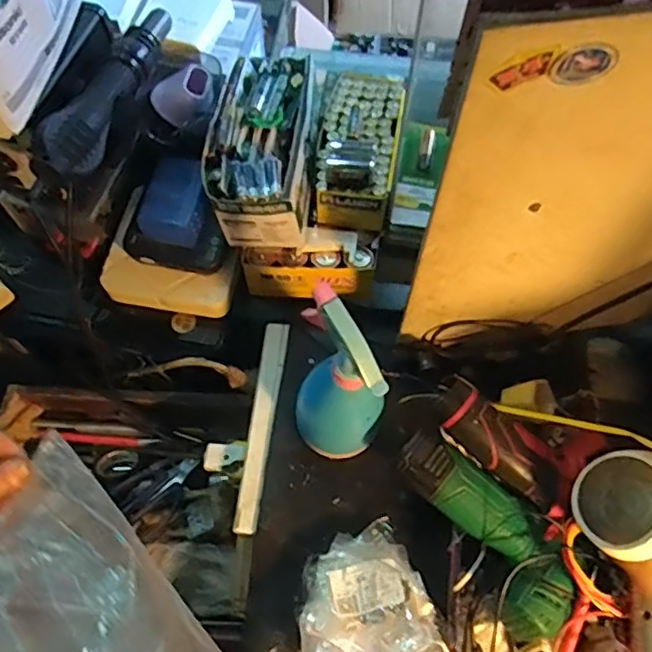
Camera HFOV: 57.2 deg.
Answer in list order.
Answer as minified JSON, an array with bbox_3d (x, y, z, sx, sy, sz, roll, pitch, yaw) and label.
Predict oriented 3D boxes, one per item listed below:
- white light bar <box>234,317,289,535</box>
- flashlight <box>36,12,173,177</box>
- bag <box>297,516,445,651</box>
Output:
[{"bbox_3d":[-0.065,0.095,0.605,0.024,0.009,0.218,7,65,3],"label":"white light bar"},{"bbox_3d":[-0.199,-0.222,0.546,0.044,0.038,0.207,15,65,7],"label":"flashlight"},{"bbox_3d":[0.031,0.244,0.507,0.113,0.062,0.121,-25,67,-12],"label":"bag"}]

